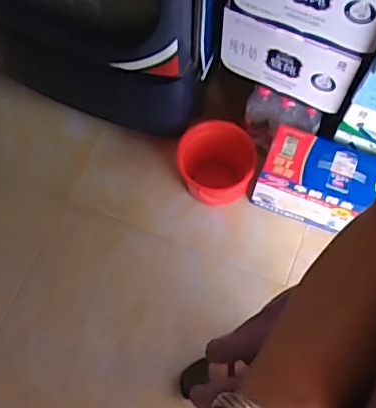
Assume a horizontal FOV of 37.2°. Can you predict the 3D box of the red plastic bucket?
[{"bbox_3d":[0.066,-0.090,1.380,0.186,0.158,0.172,1,68,-1],"label":"red plastic bucket"}]

